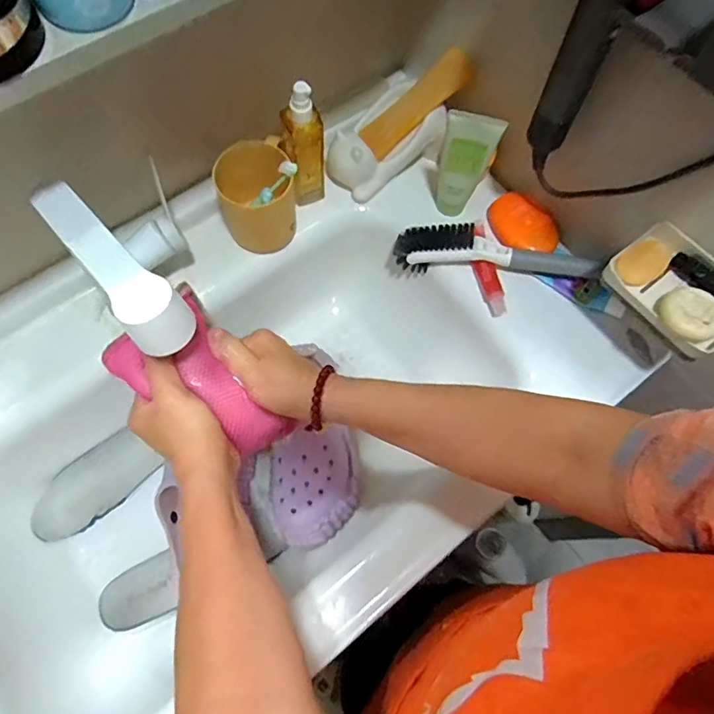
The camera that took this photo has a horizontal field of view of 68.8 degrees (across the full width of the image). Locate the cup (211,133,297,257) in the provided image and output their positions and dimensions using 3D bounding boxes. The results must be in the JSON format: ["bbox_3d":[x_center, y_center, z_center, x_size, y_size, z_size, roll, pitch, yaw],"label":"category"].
[{"bbox_3d":[-0.112,-0.177,0.589,0.081,0.095,0.080,1,70,-2],"label":"cup"}]

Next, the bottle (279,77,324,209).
[{"bbox_3d":[-0.057,-0.233,0.580,0.040,0.158,0.031,-6,70,-5],"label":"bottle"}]

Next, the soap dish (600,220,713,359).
[{"bbox_3d":[0.311,-0.060,0.500,0.079,0.043,0.133,-37,76,-14],"label":"soap dish"}]

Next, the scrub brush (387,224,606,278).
[{"bbox_3d":[0.160,-0.123,0.610,0.228,0.039,0.038,9,70,1],"label":"scrub brush"}]

